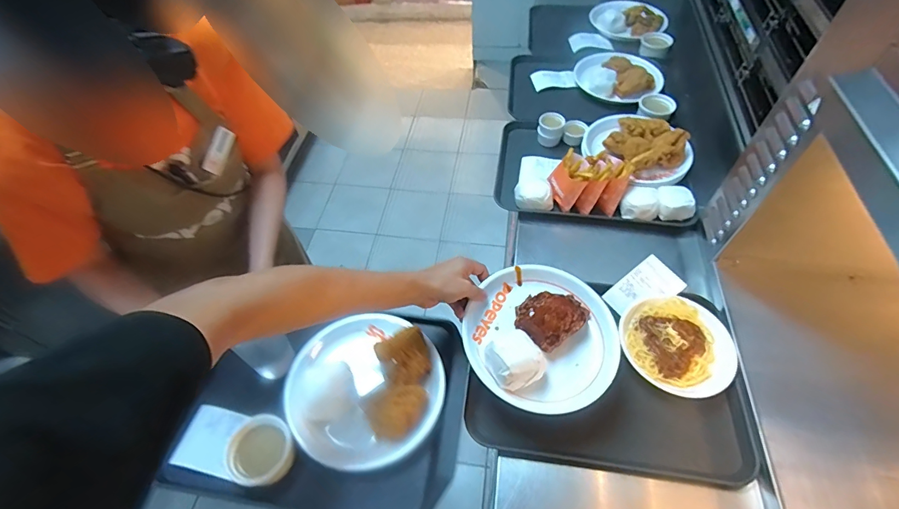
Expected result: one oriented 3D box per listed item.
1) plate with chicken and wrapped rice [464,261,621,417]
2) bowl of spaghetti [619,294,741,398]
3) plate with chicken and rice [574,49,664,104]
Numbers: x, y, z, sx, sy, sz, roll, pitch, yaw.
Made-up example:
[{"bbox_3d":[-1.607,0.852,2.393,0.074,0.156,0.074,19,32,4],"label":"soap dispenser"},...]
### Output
[{"bbox_3d":[0.135,0.110,0.600,0.206,0.069,0.215,-2,54,3],"label":"plate with chicken and wrapped rice"},{"bbox_3d":[0.367,0.140,0.669,0.169,0.033,0.154,-2,54,3],"label":"bowl of spaghetti"},{"bbox_3d":[0.437,-0.466,1.079,0.212,0.045,0.166,18,58,16],"label":"plate with chicken and rice"}]

